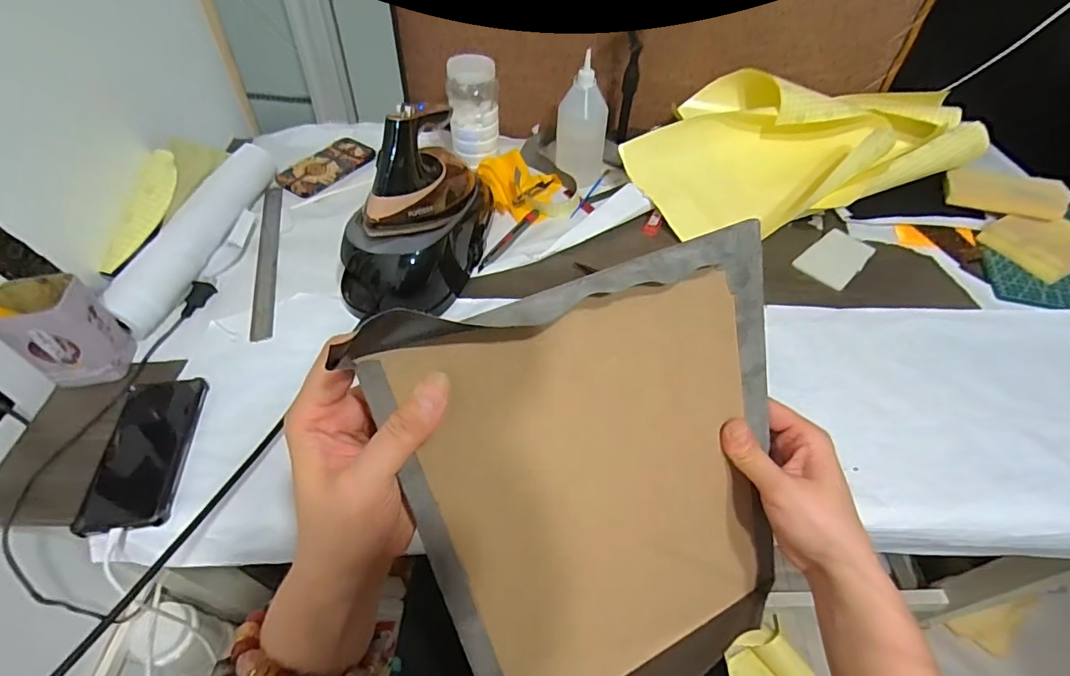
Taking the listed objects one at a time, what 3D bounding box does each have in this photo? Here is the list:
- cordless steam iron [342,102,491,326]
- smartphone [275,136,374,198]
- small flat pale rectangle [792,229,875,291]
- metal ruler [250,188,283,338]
[{"bbox_3d":[-0.153,-0.178,0.652,0.154,0.187,0.261,8,51,5],"label":"cordless steam iron"},{"bbox_3d":[-0.349,-0.290,0.857,0.093,0.014,0.160,28,55,20],"label":"smartphone"},{"bbox_3d":[0.431,-0.115,0.728,0.111,0.008,0.072,-38,61,-19],"label":"small flat pale rectangle"},{"bbox_3d":[-0.379,-0.118,0.720,0.027,0.004,0.318,-6,51,-17],"label":"metal ruler"}]

